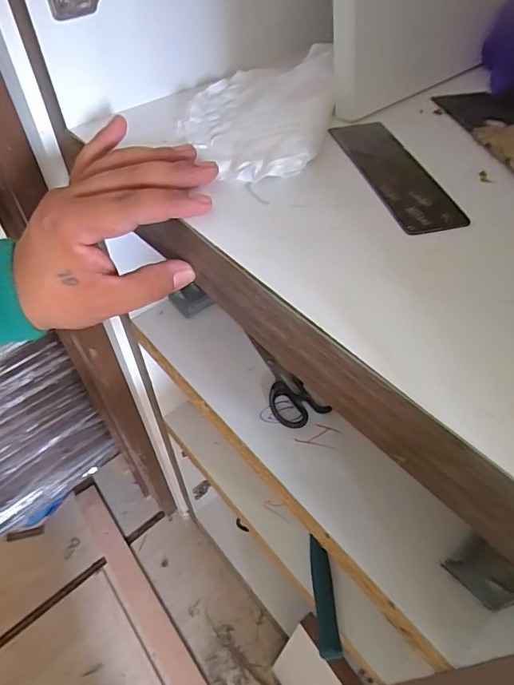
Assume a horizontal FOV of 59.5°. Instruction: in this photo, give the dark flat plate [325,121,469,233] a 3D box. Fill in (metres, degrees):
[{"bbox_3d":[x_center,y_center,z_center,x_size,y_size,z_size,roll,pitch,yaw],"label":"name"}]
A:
[{"bbox_3d":[0.090,-0.116,0.303,0.041,0.004,0.132,-12,51,-9],"label":"dark flat plate"}]

